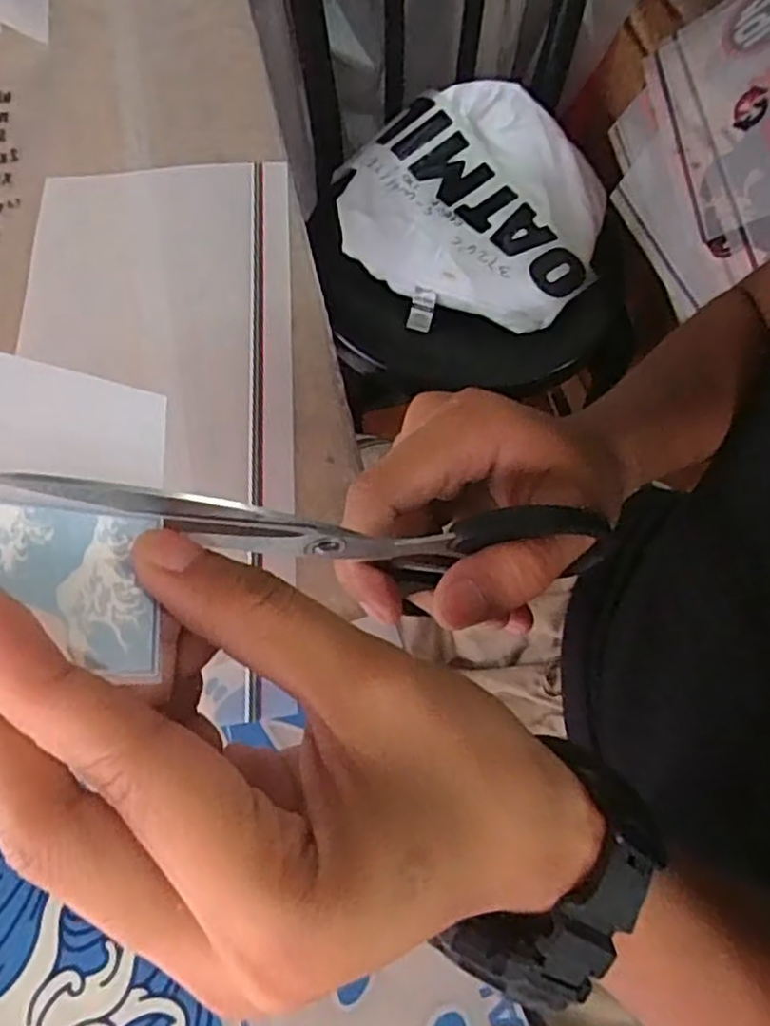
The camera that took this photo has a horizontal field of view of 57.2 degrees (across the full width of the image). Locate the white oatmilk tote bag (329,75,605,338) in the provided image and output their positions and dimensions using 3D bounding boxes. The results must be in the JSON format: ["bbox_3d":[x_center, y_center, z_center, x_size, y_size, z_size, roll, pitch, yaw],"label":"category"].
[{"bbox_3d":[0.119,-0.353,0.817,0.307,0.079,0.293,-29,70,-16],"label":"white oatmilk tote bag"}]

